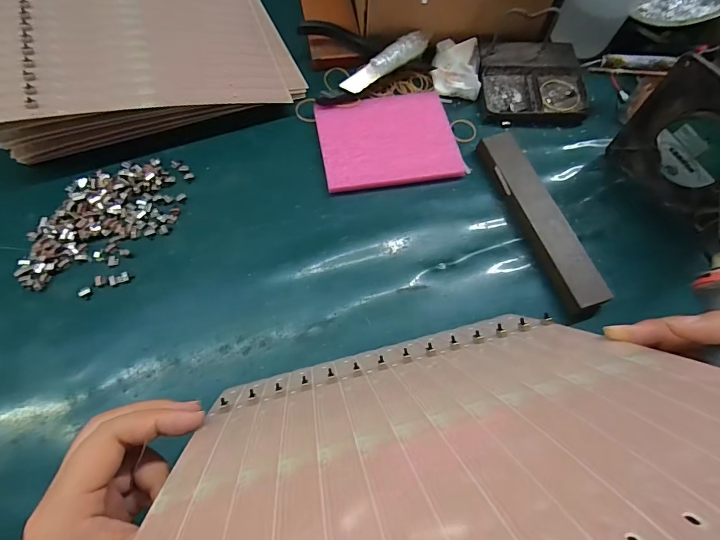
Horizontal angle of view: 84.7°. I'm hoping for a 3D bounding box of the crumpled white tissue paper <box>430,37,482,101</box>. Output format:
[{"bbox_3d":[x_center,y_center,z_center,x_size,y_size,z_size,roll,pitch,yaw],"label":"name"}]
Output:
[{"bbox_3d":[0.110,-0.229,0.442,0.052,0.025,0.072,11,67,3],"label":"crumpled white tissue paper"}]

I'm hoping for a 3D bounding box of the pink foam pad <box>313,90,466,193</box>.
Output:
[{"bbox_3d":[0.028,-0.133,0.403,0.134,0.011,0.106,-9,68,-6],"label":"pink foam pad"}]

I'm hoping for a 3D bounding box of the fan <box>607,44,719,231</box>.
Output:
[{"bbox_3d":[0.296,-0.108,0.342,0.048,0.124,0.117,-27,70,-12],"label":"fan"}]

